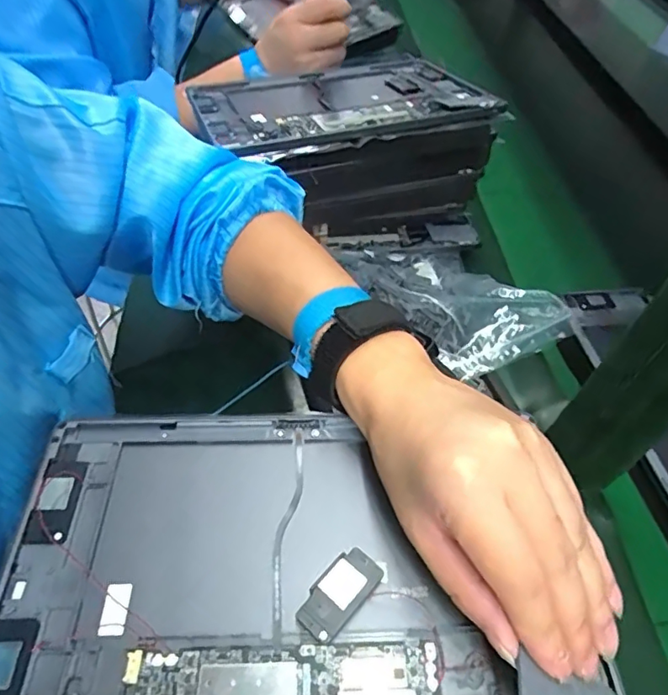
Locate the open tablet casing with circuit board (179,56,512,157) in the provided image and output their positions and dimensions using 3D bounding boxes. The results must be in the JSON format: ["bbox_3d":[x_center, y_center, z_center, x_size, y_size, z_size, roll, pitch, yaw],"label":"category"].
[{"bbox_3d":[0.003,-0.218,0.468,0.240,0.010,0.167,-16,45,-13],"label":"open tablet casing with circuit board"}]

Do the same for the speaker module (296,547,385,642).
[{"bbox_3d":[0.002,0.107,0.227,0.021,0.004,0.040,38,57,22],"label":"speaker module"}]

